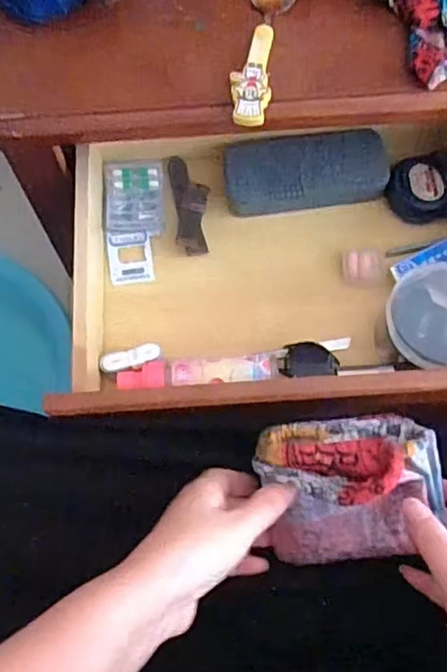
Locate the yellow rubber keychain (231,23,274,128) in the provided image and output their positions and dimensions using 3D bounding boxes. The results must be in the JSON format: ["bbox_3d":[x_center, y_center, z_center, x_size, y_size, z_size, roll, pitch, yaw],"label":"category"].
[{"bbox_3d":[0.023,-0.207,0.485,0.030,0.009,0.094,3,68,2],"label":"yellow rubber keychain"}]

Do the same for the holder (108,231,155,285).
[{"bbox_3d":[-0.091,-0.076,0.602,0.040,0.004,0.054,-8,77,-4],"label":"holder"}]

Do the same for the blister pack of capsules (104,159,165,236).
[{"bbox_3d":[-0.089,-0.141,0.617,0.058,0.012,0.080,-2,68,0],"label":"blister pack of capsules"}]

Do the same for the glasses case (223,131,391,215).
[{"bbox_3d":[0.081,-0.156,0.601,0.157,0.044,0.063,-6,68,-2],"label":"glasses case"}]

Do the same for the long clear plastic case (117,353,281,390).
[{"bbox_3d":[-0.022,0.035,0.543,0.138,0.032,0.026,-5,68,-1],"label":"long clear plastic case"}]

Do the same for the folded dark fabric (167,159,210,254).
[{"bbox_3d":[-0.032,-0.132,0.615,0.035,0.012,0.104,-7,68,-2],"label":"folded dark fabric"}]

